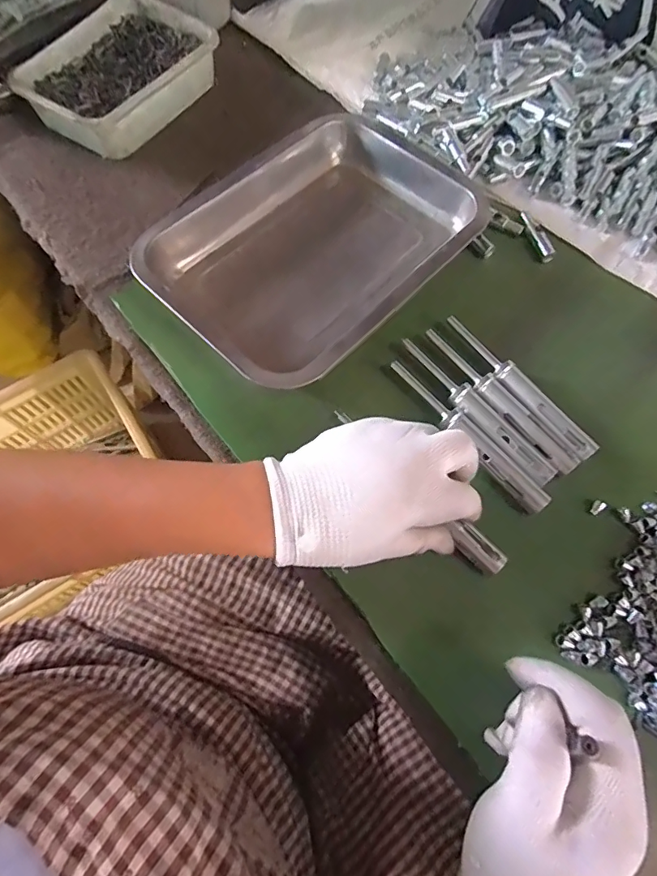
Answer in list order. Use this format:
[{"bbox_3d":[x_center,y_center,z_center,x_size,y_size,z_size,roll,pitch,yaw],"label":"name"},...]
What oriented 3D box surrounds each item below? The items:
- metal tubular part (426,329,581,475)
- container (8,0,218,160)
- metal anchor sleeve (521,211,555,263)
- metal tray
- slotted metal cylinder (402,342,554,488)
[{"bbox_3d":[0.121,-0.027,0.348,0.017,0.017,0.139,-38,73,-14],"label":"metal tubular part"},{"bbox_3d":[-0.205,-0.354,0.468,0.124,0.044,0.171,34,72,12],"label":"container"},{"bbox_3d":[0.178,-0.172,0.406,0.013,0.008,0.051,-15,69,-7],"label":"metal anchor sleeve"},{"bbox_3d":[-0.011,-0.157,0.384,0.187,0.039,0.244,41,73,14],"label":"metal tray"},{"bbox_3d":[0.104,-0.020,0.343,0.018,0.019,0.138,-39,74,-15],"label":"slotted metal cylinder"}]

